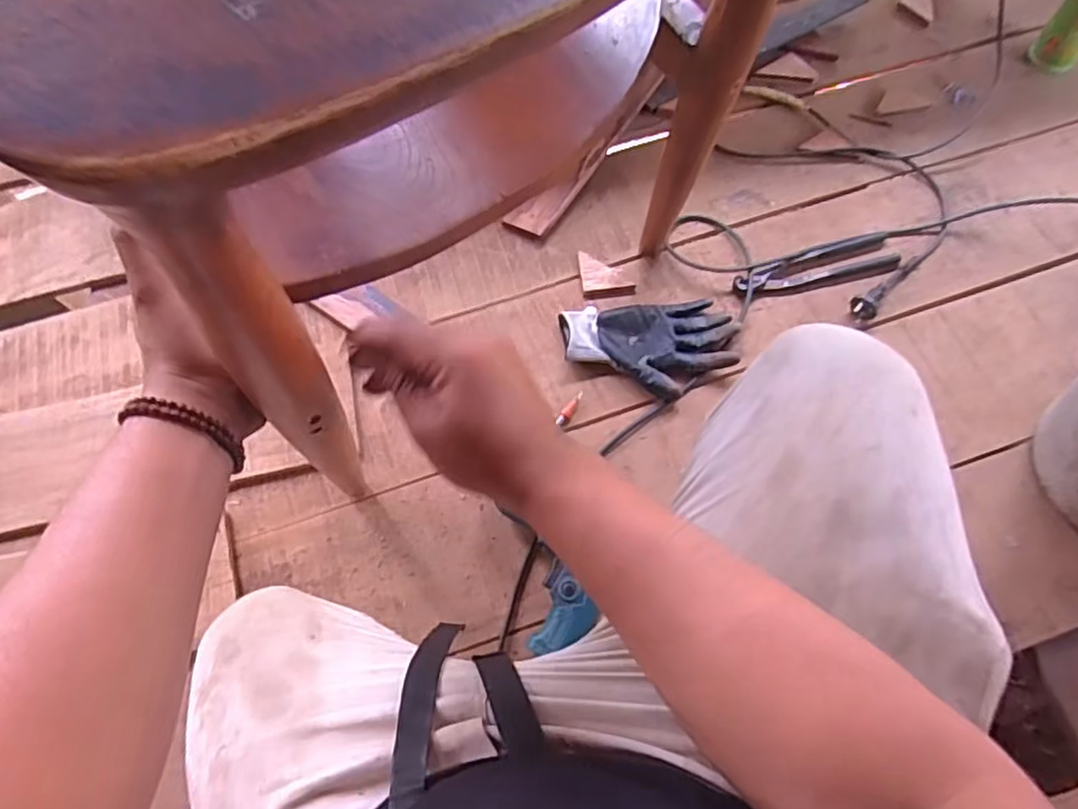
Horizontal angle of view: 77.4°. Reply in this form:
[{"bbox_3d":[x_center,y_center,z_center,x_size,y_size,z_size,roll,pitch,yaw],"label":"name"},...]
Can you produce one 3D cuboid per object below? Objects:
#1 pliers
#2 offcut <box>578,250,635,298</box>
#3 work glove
[{"bbox_3d":[0.359,-0.174,0.869,0.216,0.014,0.057,-16,67,-6],"label":"pliers"},{"bbox_3d":[0.088,-0.171,0.879,0.067,0.012,0.061,-6,66,-2],"label":"offcut"},{"bbox_3d":[0.135,-0.068,0.821,0.212,0.029,0.132,-1,66,1],"label":"work glove"}]

